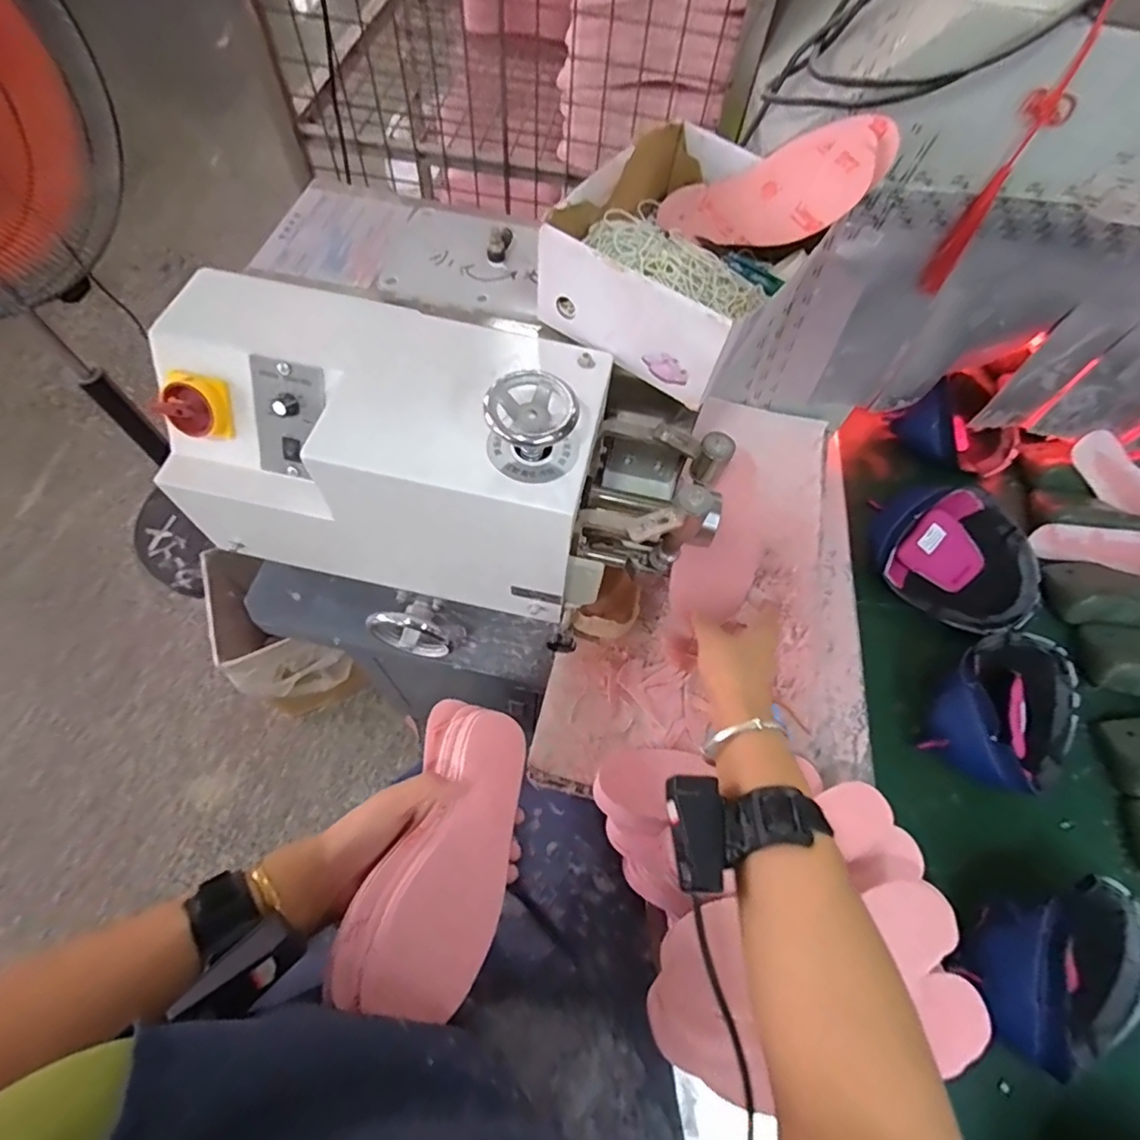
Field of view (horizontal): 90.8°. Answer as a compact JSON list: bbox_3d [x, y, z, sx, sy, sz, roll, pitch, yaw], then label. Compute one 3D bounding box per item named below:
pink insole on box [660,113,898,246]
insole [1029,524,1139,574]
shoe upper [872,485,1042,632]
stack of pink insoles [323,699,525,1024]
[{"bbox_3d":[0.181,-0.338,0.516,0.198,0.076,0.015,2,20,39],"label":"pink insole on box"},{"bbox_3d":[0.753,-0.028,0.767,0.214,0.063,0.015,11,29,3],"label":"insole"},{"bbox_3d":[0.499,-0.014,0.723,0.217,0.099,0.160,35,69,15],"label":"shoe upper"},{"bbox_3d":[-0.091,0.204,0.423,0.094,0.039,0.209,12,50,5],"label":"stack of pink insoles"}]

